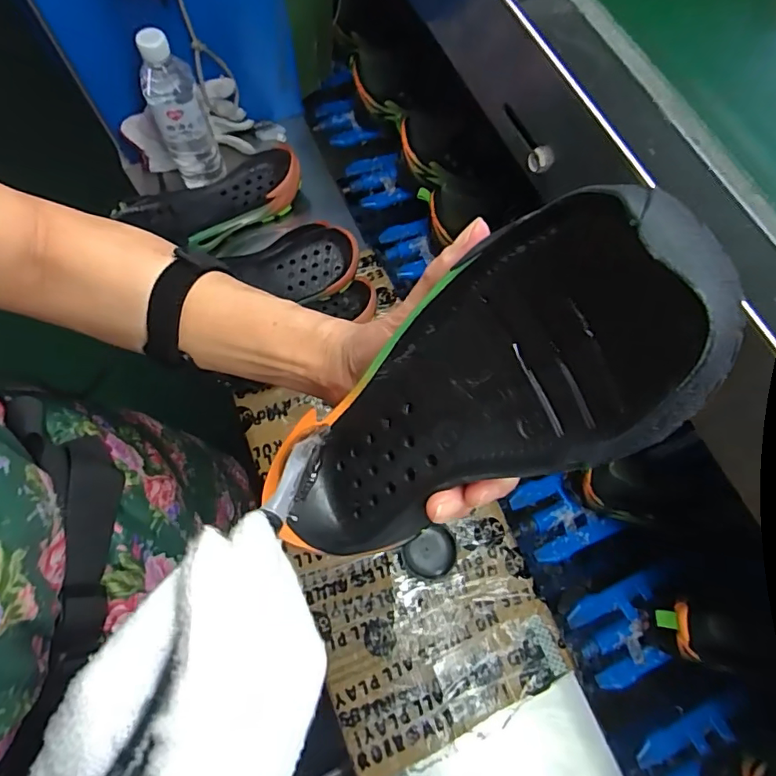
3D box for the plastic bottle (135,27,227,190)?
[{"bbox_3d":[-0.266,-0.348,0.637,0.064,0.200,0.076,-22,69,-11],"label":"plastic bottle"}]

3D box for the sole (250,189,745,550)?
[{"bbox_3d":[0.021,0.006,0.211,0.043,0.225,0.089,5,62,-36],"label":"sole"}]

